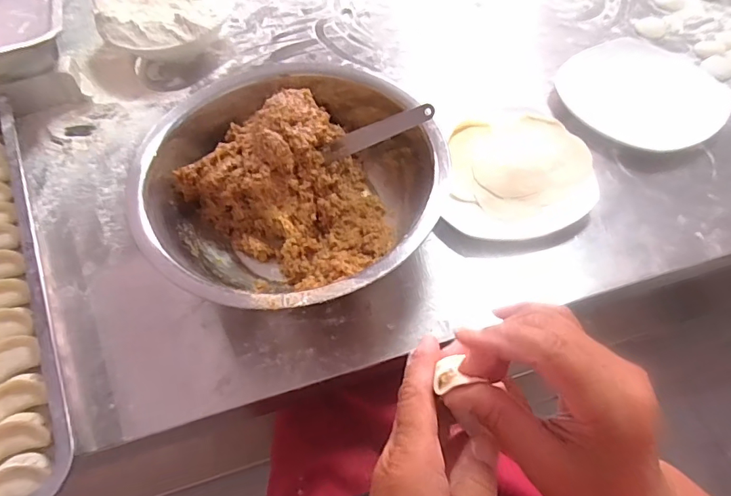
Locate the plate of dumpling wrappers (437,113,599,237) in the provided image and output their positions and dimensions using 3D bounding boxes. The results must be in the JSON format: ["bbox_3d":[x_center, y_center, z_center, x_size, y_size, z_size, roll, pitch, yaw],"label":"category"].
[{"bbox_3d":[0.164,-0.087,0.514,0.144,0.030,0.174,6,58,7],"label":"plate of dumpling wrappers"}]

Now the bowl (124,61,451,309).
[{"bbox_3d":[-0.071,-0.067,0.471,0.290,0.100,0.290,20,61,15],"label":"bowl"}]

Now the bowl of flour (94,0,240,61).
[{"bbox_3d":[-0.261,-0.311,0.654,0.168,0.070,0.169,-1,58,2],"label":"bowl of flour"}]

